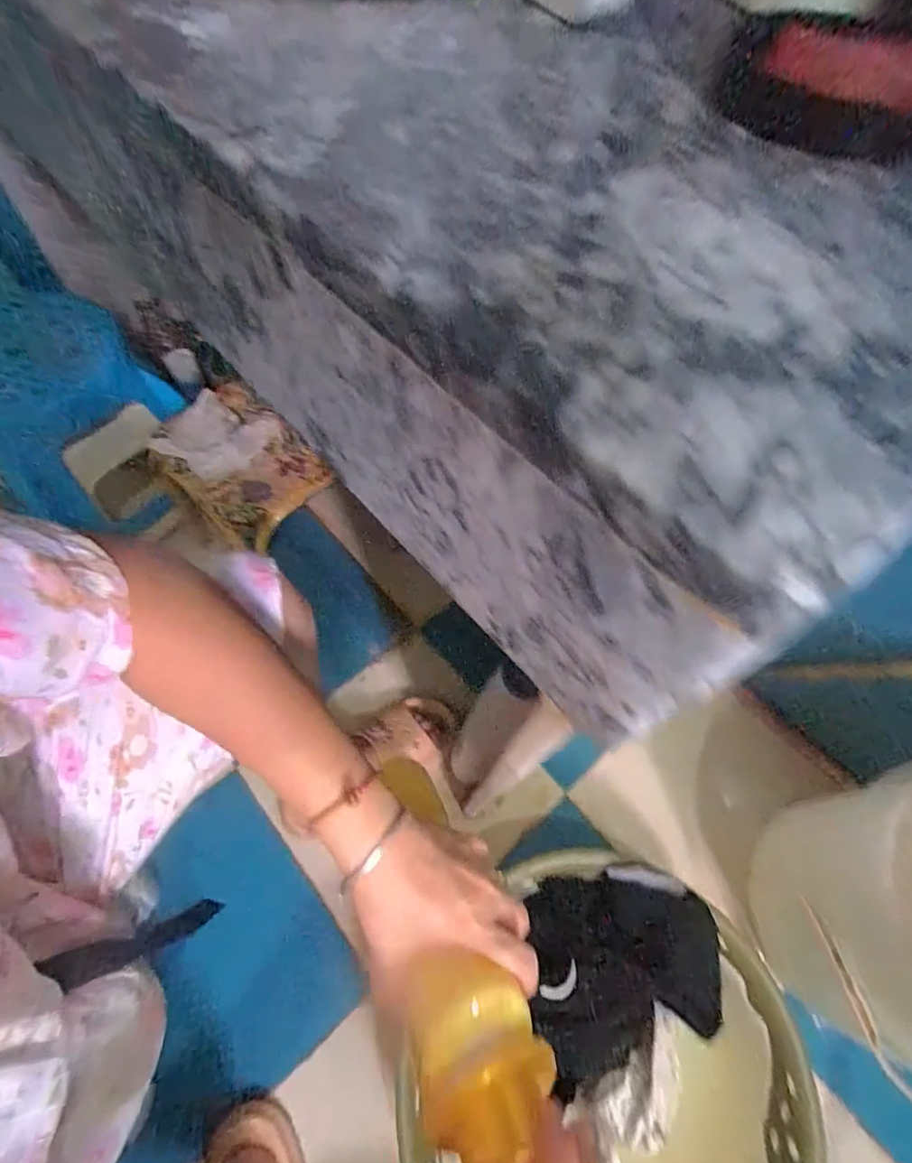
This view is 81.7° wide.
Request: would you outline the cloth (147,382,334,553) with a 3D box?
[{"bbox_3d":[-0.277,-0.157,0.673,0.224,0.045,0.171,38,66,18],"label":"cloth"}]

